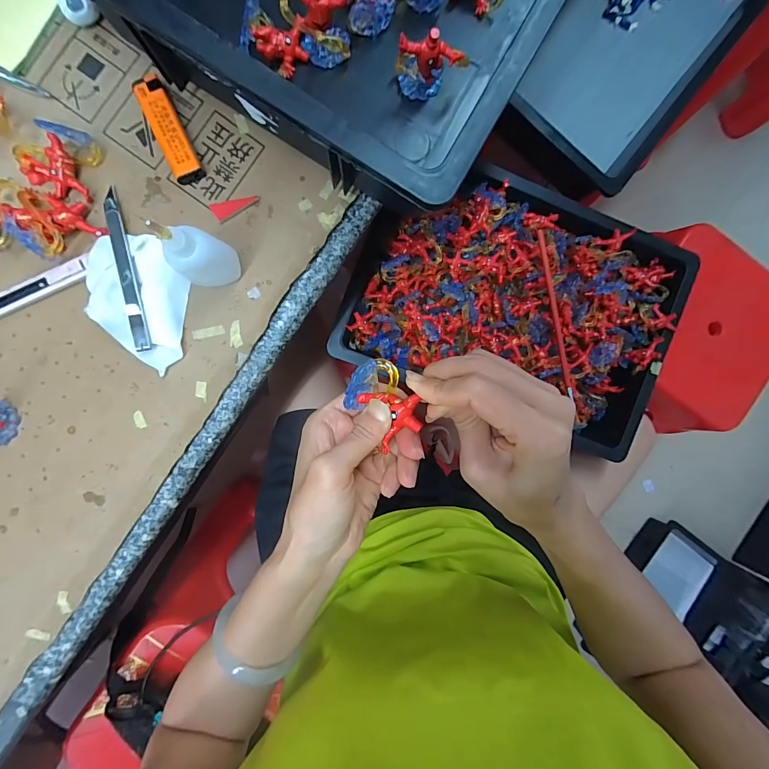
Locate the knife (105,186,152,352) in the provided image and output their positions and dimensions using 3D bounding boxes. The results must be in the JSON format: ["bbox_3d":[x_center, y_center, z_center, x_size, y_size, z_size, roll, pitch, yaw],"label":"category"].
[{"bbox_3d":[-0.209,-0.092,0.297,0.012,0.009,0.131,-12,94,-3],"label":"knife"}]

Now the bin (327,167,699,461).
[{"bbox_3d":[0.182,-0.111,0.516,0.441,0.081,0.308,21,91,-5],"label":"bin"}]

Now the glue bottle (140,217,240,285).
[{"bbox_3d":[-0.132,-0.091,0.262,0.025,0.097,0.037,33,90,-5],"label":"glue bottle"}]

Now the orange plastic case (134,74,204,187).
[{"bbox_3d":[-0.173,-0.203,0.295,0.024,0.014,0.081,-24,94,-2],"label":"orange plastic case"}]

